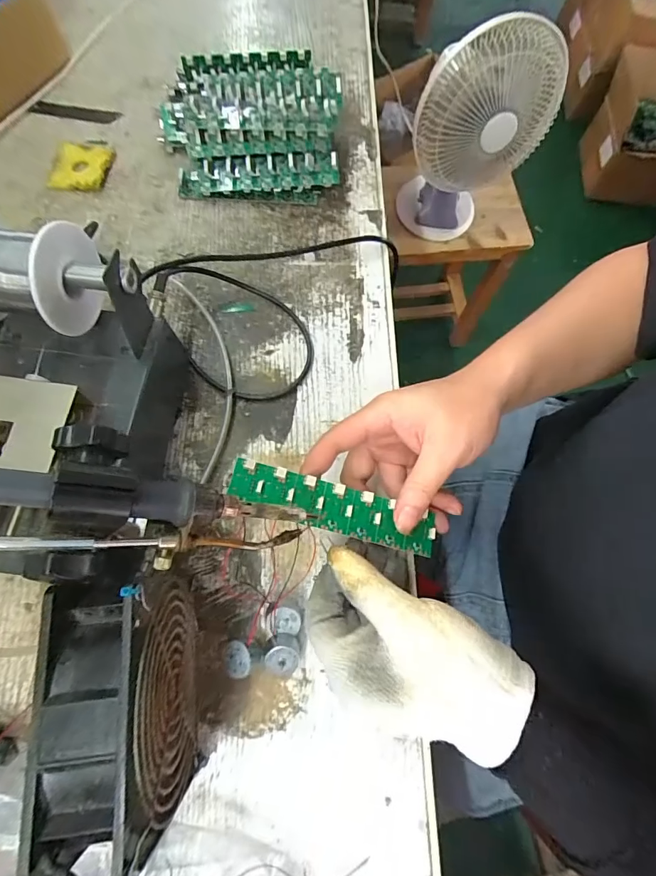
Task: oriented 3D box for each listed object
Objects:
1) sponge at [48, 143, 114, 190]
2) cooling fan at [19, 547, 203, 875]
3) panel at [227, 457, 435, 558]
[{"bbox_3d":[-0.249,-0.275,0.430,0.055,0.010,0.057,12,71,2],"label":"sponge"},{"bbox_3d":[-0.101,0.139,0.234,0.055,0.121,0.125,-2,71,-3],"label":"cooling fan"},{"bbox_3d":[0.005,0.044,0.272,0.136,0.005,0.030,20,71,-8],"label":"panel"}]

